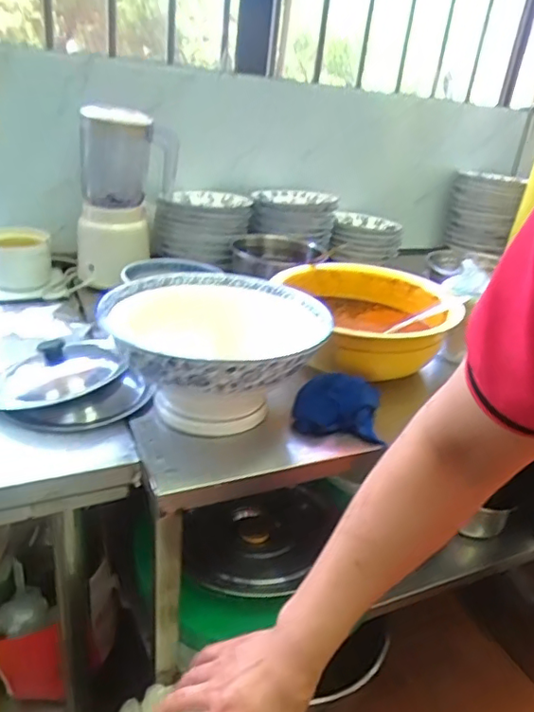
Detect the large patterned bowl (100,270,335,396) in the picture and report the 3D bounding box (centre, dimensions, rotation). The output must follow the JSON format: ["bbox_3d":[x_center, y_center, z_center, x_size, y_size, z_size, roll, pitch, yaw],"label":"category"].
[{"bbox_3d":[-0.065,-0.007,0.740,0.265,0.121,0.276,6,26,-3],"label":"large patterned bowl"}]

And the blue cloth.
[{"bbox_3d":[0.100,0.072,0.760,0.125,0.064,0.091,5,26,-6],"label":"blue cloth"}]

